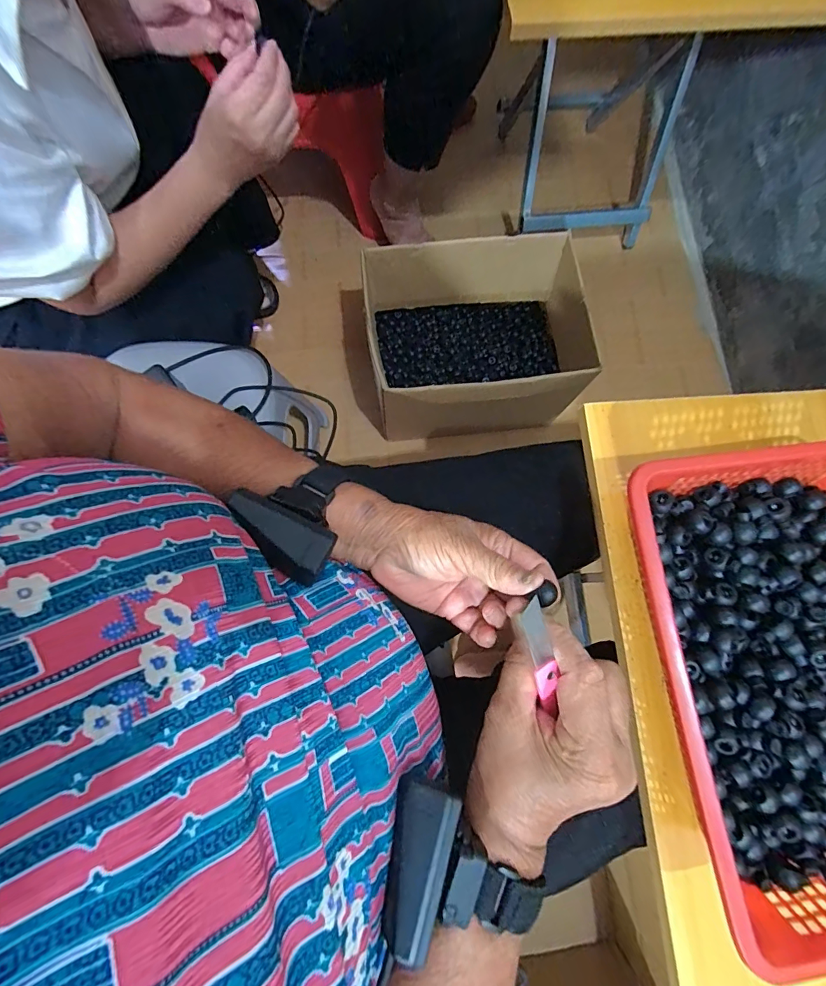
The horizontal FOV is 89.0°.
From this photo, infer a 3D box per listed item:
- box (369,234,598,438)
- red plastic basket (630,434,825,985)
[{"bbox_3d":[0.112,-0.277,0.785,0.356,0.187,0.301,-5,80,-2],"label":"box"},{"bbox_3d":[0.276,0.116,0.299,0.220,0.072,0.296,-6,80,-2],"label":"red plastic basket"}]

